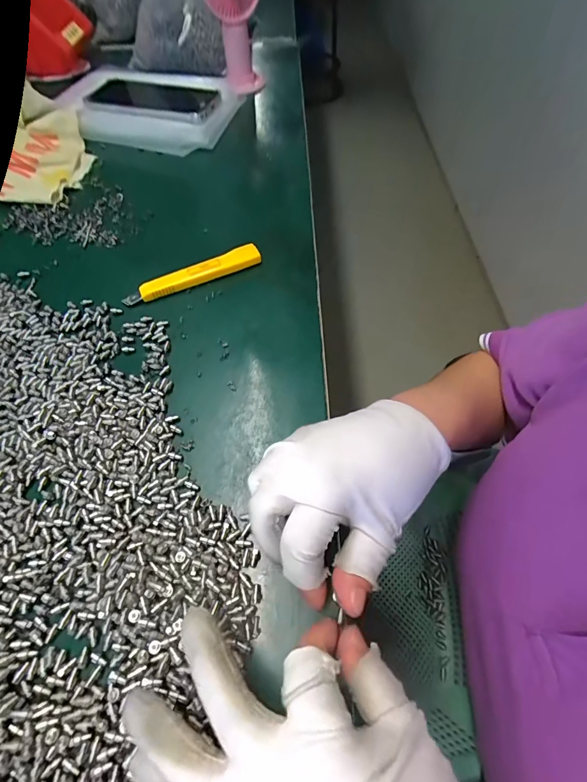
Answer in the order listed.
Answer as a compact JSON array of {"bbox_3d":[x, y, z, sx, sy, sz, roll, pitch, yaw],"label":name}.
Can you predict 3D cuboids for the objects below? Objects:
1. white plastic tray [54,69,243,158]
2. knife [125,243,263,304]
[{"bbox_3d":[-0.183,-0.399,0.521,0.231,0.024,0.207,18,61,11],"label":"white plastic tray"},{"bbox_3d":[-0.092,-0.107,0.349,0.126,0.016,0.016,-22,61,-13],"label":"knife"}]

